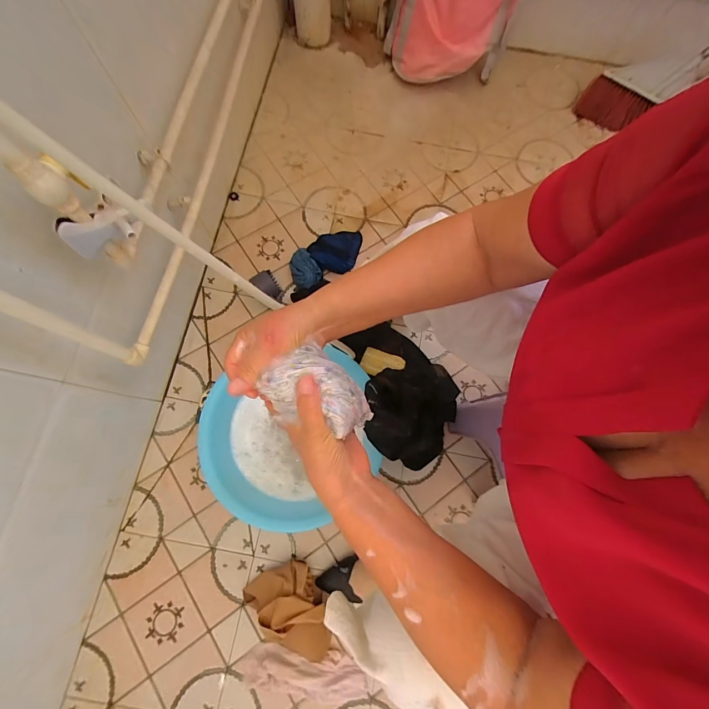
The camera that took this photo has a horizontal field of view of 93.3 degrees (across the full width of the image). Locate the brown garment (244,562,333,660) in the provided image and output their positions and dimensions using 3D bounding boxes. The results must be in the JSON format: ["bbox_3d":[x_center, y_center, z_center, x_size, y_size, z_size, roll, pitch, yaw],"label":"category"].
[{"bbox_3d":[-0.127,0.533,0.668,0.142,0.074,0.194,-29,78,-9],"label":"brown garment"}]

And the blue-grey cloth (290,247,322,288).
[{"bbox_3d":[-0.128,-0.226,0.878,0.079,0.046,0.100,-13,76,-5],"label":"blue-grey cloth"}]

